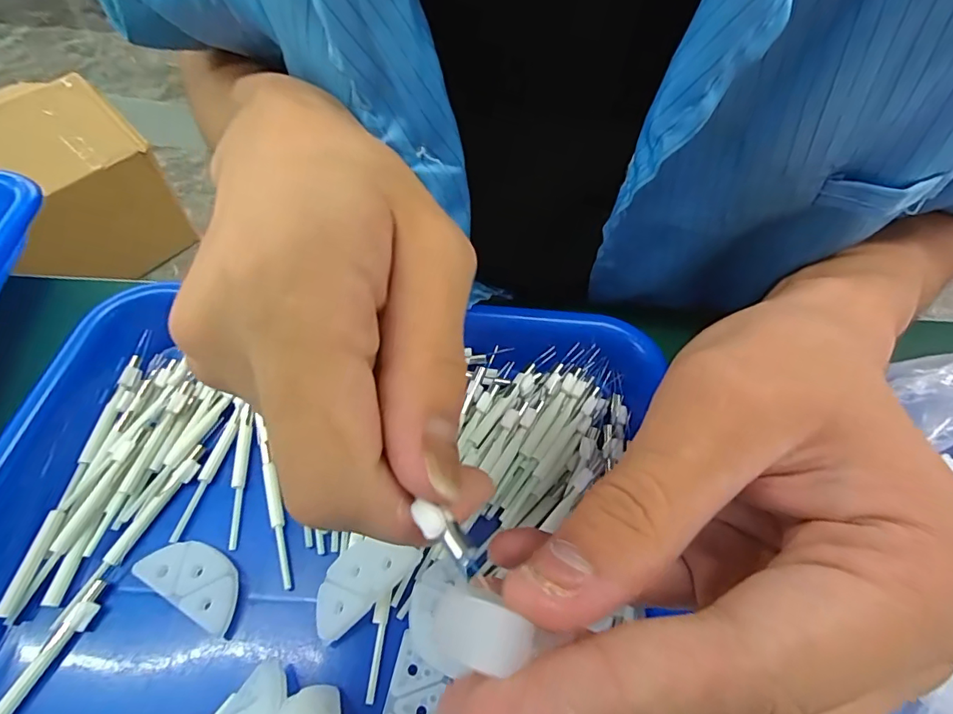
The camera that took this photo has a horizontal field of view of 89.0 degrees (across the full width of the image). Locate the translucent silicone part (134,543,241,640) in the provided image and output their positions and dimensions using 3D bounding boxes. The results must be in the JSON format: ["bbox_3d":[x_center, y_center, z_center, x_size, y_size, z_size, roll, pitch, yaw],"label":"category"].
[{"bbox_3d":[-0.096,0.077,0.168,0.038,0.006,0.019,26,58,15],"label":"translucent silicone part"}]

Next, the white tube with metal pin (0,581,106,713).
[{"bbox_3d":[-0.136,0.097,0.152,0.008,0.004,0.050,18,56,10],"label":"white tube with metal pin"}]

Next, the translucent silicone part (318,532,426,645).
[{"bbox_3d":[-0.040,0.074,0.164,0.038,0.009,0.021,-34,63,-23],"label":"translucent silicone part"}]

